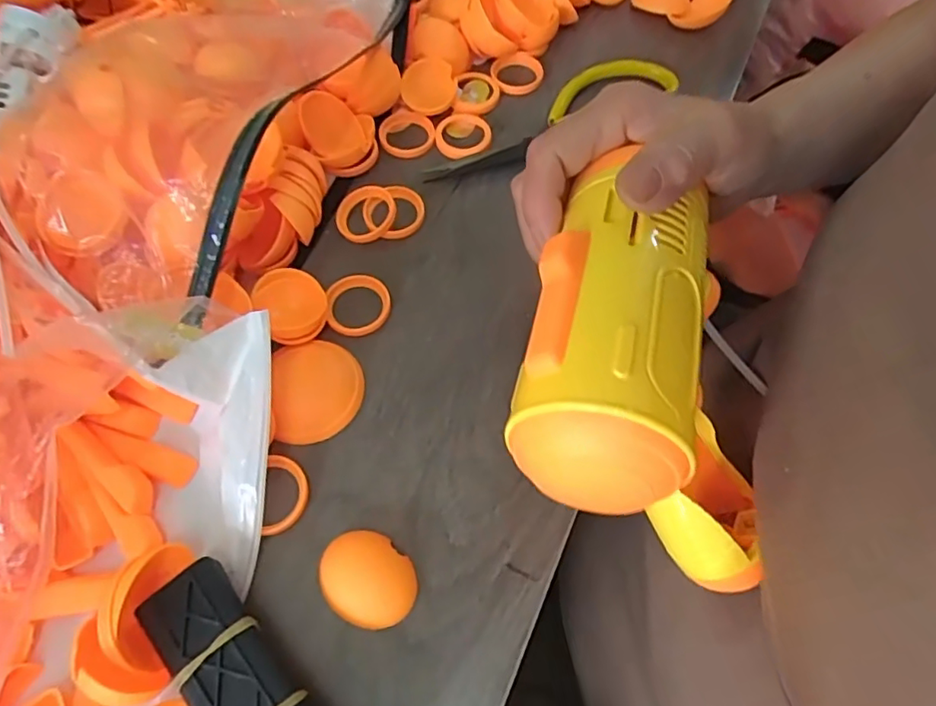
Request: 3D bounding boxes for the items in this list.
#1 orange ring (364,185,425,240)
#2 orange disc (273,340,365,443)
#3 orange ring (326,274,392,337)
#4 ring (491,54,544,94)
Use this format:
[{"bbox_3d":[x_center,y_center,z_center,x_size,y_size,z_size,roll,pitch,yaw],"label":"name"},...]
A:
[{"bbox_3d":[-0.042,-0.081,0.330,0.035,0.006,0.032,1,62,-2],"label":"orange ring"},{"bbox_3d":[-0.073,0.018,0.279,0.042,0.009,0.049,-7,62,-6],"label":"orange disc"},{"bbox_3d":[-0.057,-0.026,0.303,0.032,0.007,0.035,1,62,-2],"label":"orange ring"},{"bbox_3d":[0.034,-0.189,0.388,0.035,0.007,0.035,1,62,-2],"label":"ring"}]

